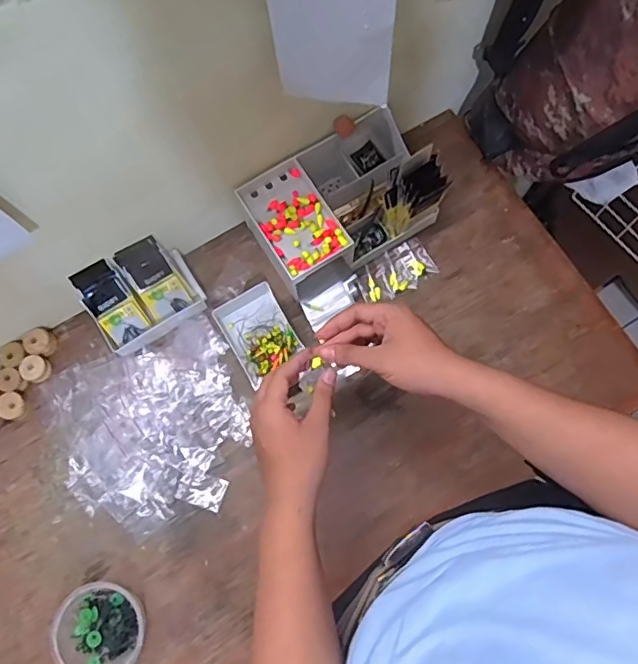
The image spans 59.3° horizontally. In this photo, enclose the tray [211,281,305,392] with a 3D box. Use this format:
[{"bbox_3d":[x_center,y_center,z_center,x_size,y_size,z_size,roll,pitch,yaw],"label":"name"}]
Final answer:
[{"bbox_3d":[-0.080,-0.001,0.742,0.083,0.020,0.120,-30,77,-6],"label":"tray"}]

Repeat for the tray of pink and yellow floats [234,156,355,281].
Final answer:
[{"bbox_3d":[-0.033,-0.145,0.705,0.089,0.022,0.145,-31,77,-7],"label":"tray of pink and yellow floats"}]

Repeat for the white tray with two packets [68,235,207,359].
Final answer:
[{"bbox_3d":[-0.231,-0.048,0.727,0.138,0.075,0.098,-31,77,-7],"label":"white tray with two packets"}]

